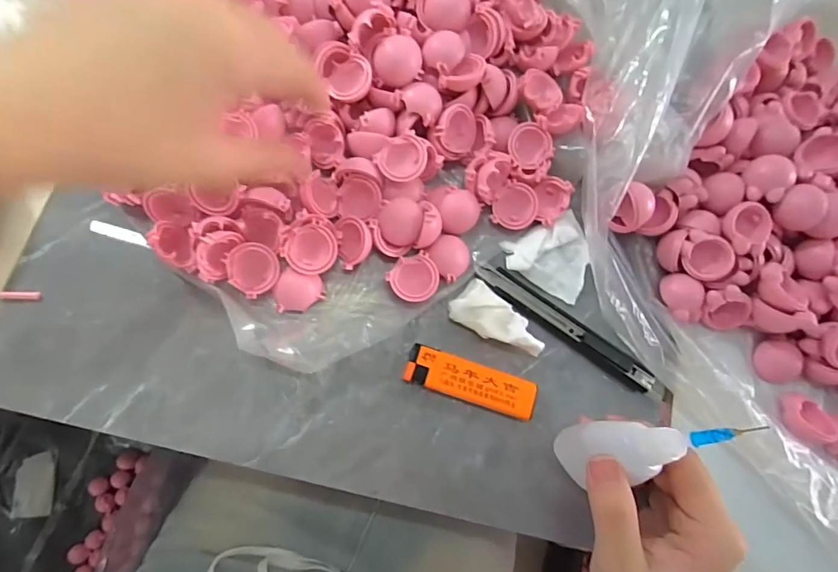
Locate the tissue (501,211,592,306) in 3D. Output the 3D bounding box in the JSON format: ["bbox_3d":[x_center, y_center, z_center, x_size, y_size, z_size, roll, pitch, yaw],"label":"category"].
[{"bbox_3d":[0.089,-0.024,0.300,0.056,0.014,0.051,28,76,-4],"label":"tissue"}]

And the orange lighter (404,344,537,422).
[{"bbox_3d":[0.031,0.059,0.274,0.080,0.013,0.025,20,77,-6],"label":"orange lighter"}]

